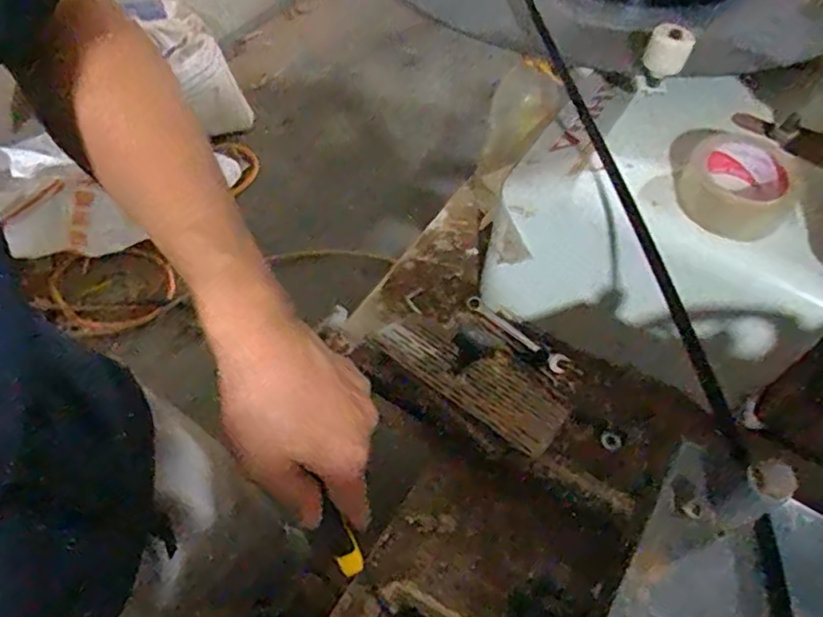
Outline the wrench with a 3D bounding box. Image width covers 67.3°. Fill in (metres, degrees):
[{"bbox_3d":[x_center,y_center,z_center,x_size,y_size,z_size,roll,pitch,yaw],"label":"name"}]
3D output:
[{"bbox_3d":[0.140,0.031,0.831,0.157,0.026,0.013,38,62,19],"label":"wrench"}]

